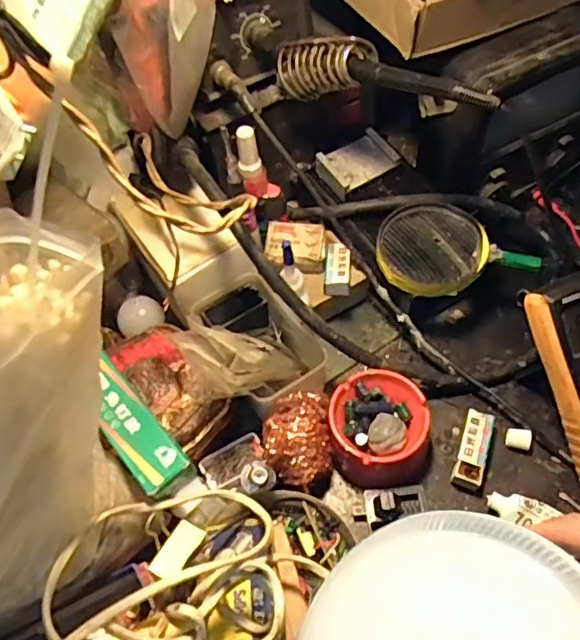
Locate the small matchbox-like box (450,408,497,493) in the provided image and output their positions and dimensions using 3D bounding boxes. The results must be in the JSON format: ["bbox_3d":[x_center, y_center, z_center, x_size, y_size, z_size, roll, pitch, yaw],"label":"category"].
[{"bbox_3d":[0.150,0.107,0.473,0.023,0.020,0.061,15,60,12],"label":"small matchbox-like box"}]

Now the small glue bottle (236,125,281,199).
[{"bbox_3d":[-0.028,-0.133,0.496,0.032,0.072,0.016,-7,58,-1],"label":"small glue bottle"}]

